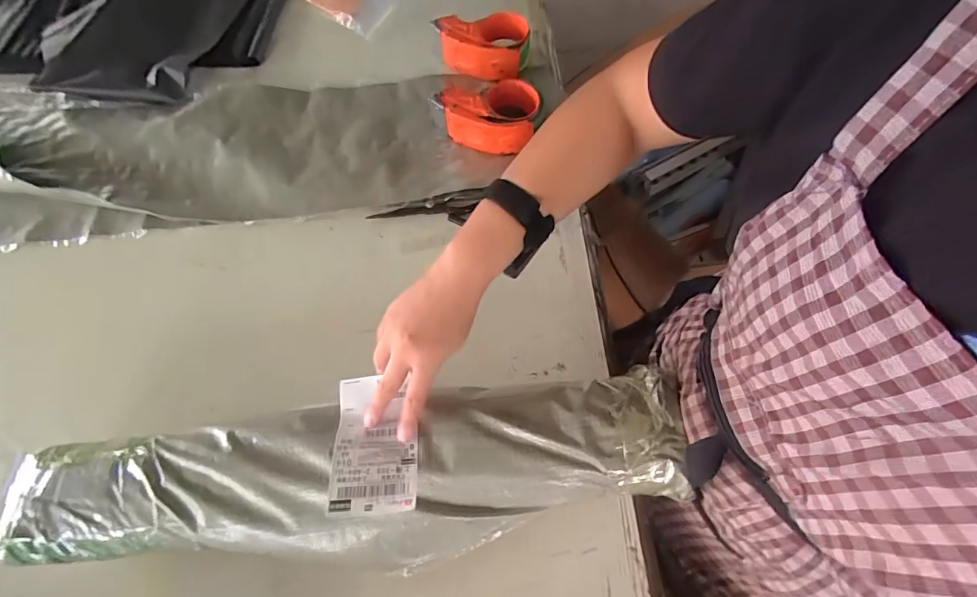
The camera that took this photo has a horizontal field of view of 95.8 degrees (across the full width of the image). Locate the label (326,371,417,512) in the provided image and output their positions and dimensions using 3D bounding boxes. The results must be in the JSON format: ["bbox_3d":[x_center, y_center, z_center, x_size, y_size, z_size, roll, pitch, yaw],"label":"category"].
[{"bbox_3d":[-0.104,0.130,0.407,0.073,0.023,0.122,-5,64,-2],"label":"label"}]

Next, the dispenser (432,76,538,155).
[{"bbox_3d":[-0.003,-0.273,0.656,0.157,0.055,0.097,4,65,5],"label":"dispenser"}]

